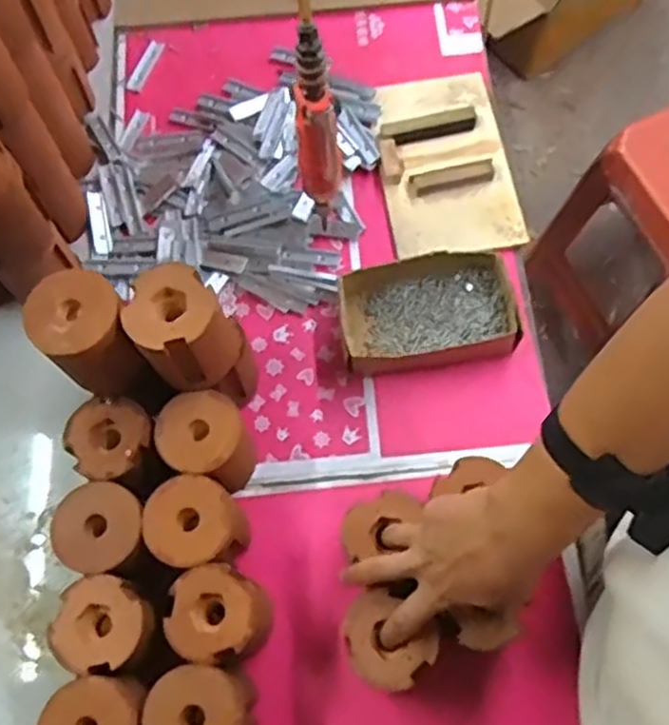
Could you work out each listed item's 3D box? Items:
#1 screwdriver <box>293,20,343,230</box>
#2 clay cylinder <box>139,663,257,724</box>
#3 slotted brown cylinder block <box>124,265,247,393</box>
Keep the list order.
[{"bbox_3d":[-0.014,-0.197,0.691,0.035,0.261,0.049,-8,68,-2],"label":"screwdriver"},{"bbox_3d":[-0.112,0.294,0.633,0.081,0.087,0.076,0,68,1],"label":"clay cylinder"},{"bbox_3d":[-0.130,-0.030,0.663,0.086,0.091,0.082,-22,70,-7],"label":"slotted brown cylinder block"}]

